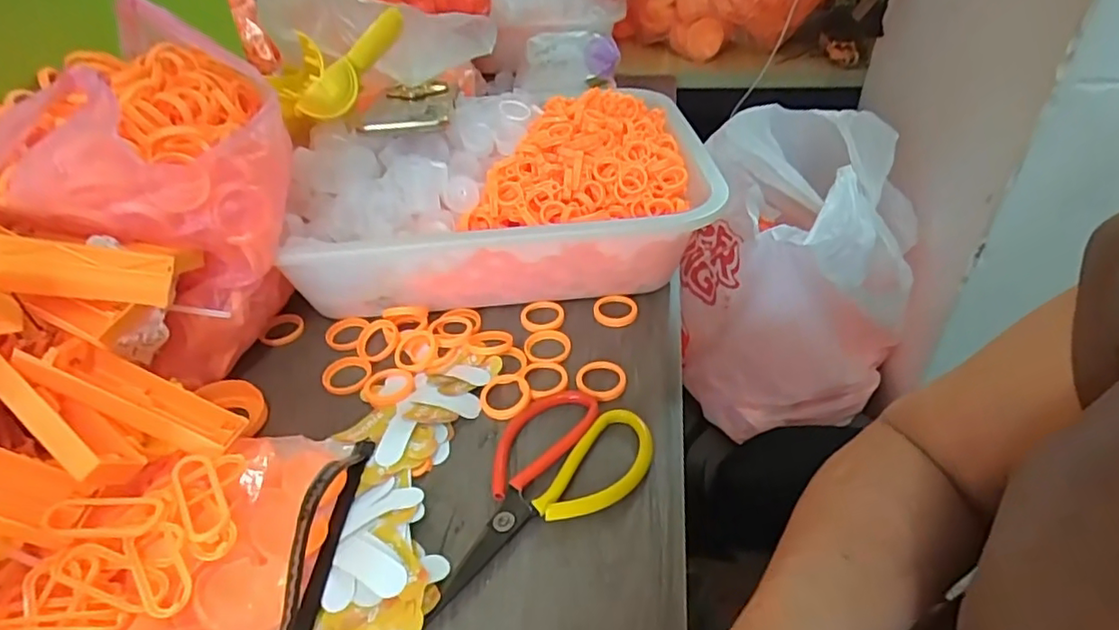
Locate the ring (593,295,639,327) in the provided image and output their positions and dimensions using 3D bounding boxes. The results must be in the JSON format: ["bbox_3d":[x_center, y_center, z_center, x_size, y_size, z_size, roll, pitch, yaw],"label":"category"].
[{"bbox_3d":[0.046,-0.004,0.481,0.035,0.007,0.035,-2,38,2],"label":"ring"}]

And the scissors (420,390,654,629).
[{"bbox_3d":[-0.021,0.096,0.348,0.164,0.009,0.087,-27,44,-27],"label":"scissors"}]

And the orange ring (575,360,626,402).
[{"bbox_3d":[0.030,0.045,0.418,0.035,0.004,0.036,-2,38,2],"label":"orange ring"}]

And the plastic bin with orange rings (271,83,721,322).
[{"bbox_3d":[-0.046,-0.096,0.515,0.340,0.108,0.215,-4,39,-1],"label":"plastic bin with orange rings"}]

